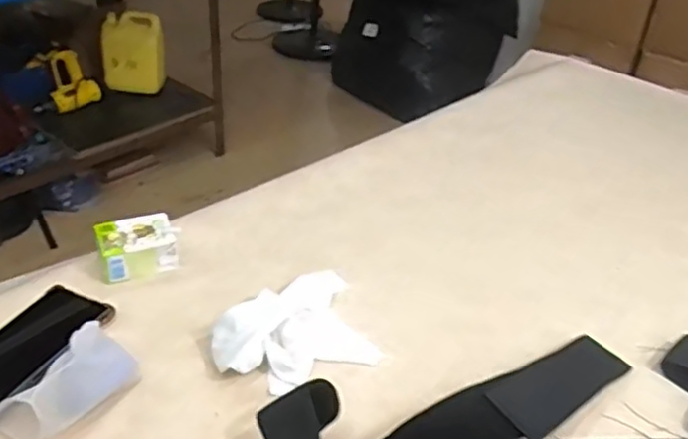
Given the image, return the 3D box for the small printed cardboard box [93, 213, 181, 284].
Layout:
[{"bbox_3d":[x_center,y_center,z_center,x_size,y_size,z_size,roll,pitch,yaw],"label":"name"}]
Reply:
[{"bbox_3d":[-0.210,0.030,0.681,0.078,0.046,0.049,-11,37,-20],"label":"small printed cardboard box"}]

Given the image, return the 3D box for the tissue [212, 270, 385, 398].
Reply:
[{"bbox_3d":[-0.047,0.088,0.601,0.153,0.050,0.119,-15,38,-26],"label":"tissue"}]

